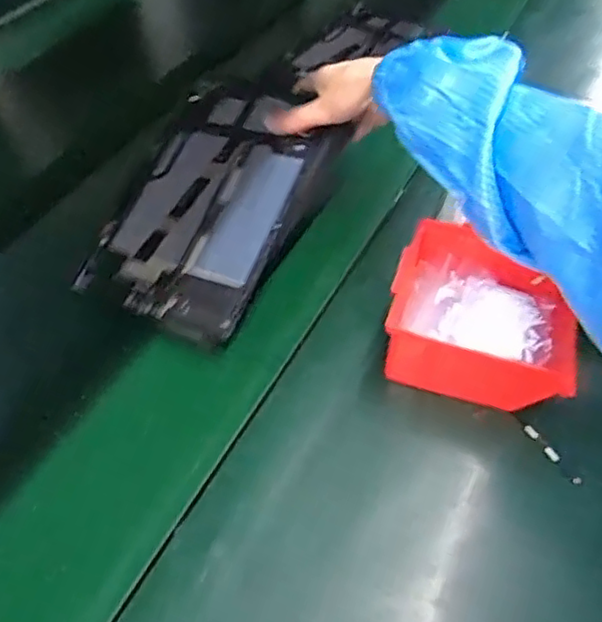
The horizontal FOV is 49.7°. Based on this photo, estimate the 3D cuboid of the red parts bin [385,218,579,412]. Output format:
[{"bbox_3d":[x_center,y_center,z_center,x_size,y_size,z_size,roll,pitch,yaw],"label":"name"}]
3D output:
[{"bbox_3d":[0.140,0.005,0.503,0.134,0.066,0.126,14,51,12],"label":"red parts bin"}]

